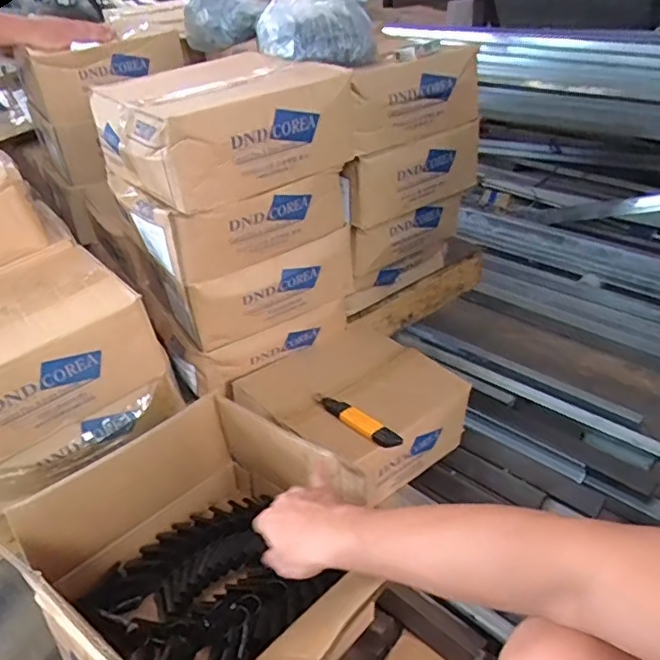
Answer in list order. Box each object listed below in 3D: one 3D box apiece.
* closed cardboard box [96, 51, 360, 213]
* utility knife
[{"bbox_3d":[-0.161,-0.335,0.926,0.376,0.143,0.290,-27,39,-34],"label":"closed cardboard box"},{"bbox_3d":[0.037,0.137,0.901,0.029,0.018,0.178,-28,40,-35],"label":"utility knife"}]

